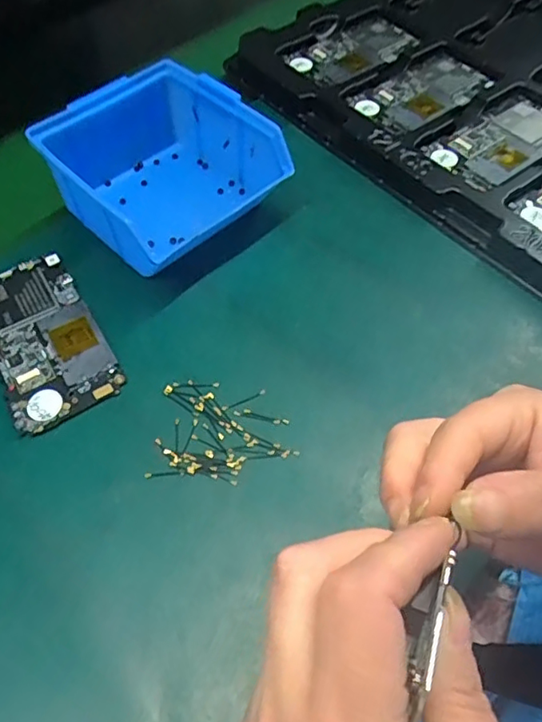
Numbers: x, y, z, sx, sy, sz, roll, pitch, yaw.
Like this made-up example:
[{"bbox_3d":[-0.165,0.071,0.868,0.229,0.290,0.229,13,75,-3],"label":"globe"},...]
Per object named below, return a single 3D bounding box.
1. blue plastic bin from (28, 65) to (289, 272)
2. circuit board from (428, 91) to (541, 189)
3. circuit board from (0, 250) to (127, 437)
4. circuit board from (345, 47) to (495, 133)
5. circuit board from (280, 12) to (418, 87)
[{"bbox_3d":[-0.080,-0.139,0.401,0.120,0.065,0.150,-38,64,-21],"label":"blue plastic bin"},{"bbox_3d":[0.181,-0.171,0.443,0.116,0.010,0.062,-36,61,-20],"label":"circuit board"},{"bbox_3d":[-0.144,-0.016,0.358,0.065,0.007,0.127,-28,58,-15],"label":"circuit board"},{"bbox_3d":[0.126,-0.226,0.478,0.118,0.008,0.068,-38,61,-20],"label":"circuit board"},{"bbox_3d":[0.073,-0.280,0.512,0.114,0.009,0.066,-37,61,-20],"label":"circuit board"}]

